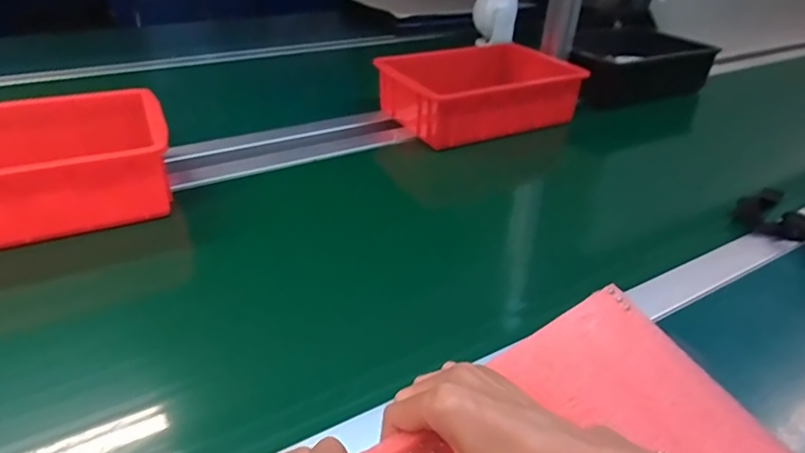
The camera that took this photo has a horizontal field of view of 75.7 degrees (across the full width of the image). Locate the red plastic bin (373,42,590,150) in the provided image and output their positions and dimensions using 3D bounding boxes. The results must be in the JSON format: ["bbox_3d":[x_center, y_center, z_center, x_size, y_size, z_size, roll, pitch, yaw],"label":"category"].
[{"bbox_3d":[0.136,-0.222,0.866,0.290,0.088,0.194,-16,37,-25],"label":"red plastic bin"}]

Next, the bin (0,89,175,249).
[{"bbox_3d":[-0.437,-0.070,0.588,0.312,0.086,0.215,-15,37,-25],"label":"bin"}]

